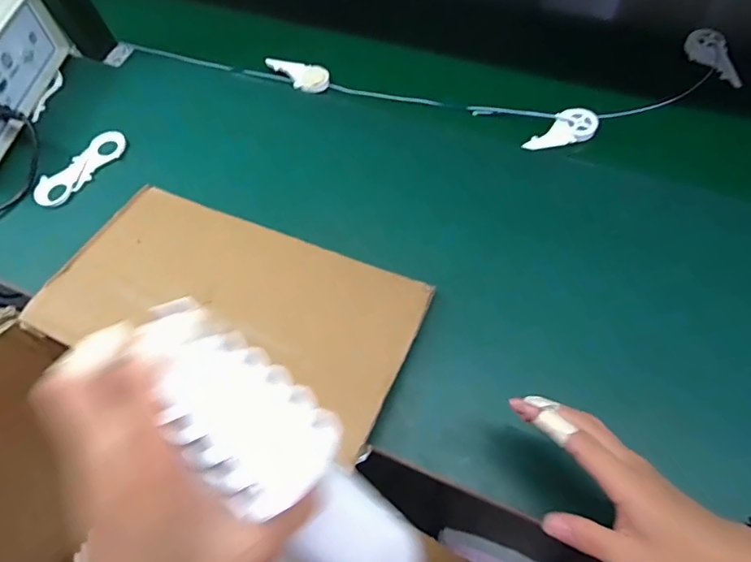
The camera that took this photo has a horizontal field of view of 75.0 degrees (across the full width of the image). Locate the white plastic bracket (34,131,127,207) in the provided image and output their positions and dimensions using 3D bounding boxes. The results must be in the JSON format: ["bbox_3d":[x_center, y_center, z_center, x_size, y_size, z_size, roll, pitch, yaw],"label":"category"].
[{"bbox_3d":[-0.382,-0.147,0.636,0.045,0.004,0.131,39,72,10],"label":"white plastic bracket"}]

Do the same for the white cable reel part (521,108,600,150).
[{"bbox_3d":[0.227,-0.182,0.599,0.092,0.010,0.046,-25,63,6],"label":"white cable reel part"}]

